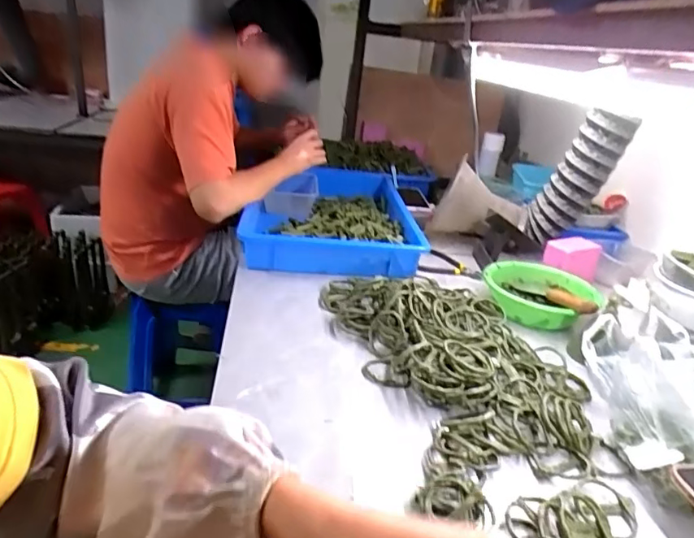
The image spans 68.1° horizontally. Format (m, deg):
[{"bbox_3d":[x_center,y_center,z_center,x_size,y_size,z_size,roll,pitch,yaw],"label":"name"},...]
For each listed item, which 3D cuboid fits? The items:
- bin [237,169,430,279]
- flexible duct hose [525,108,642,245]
[{"bbox_3d":[-0.035,-0.137,1.252,0.373,0.075,0.579,5,24,-5],"label":"bin"},{"bbox_3d":[0.497,-0.195,1.113,0.112,0.301,0.094,-9,48,-31],"label":"flexible duct hose"}]

